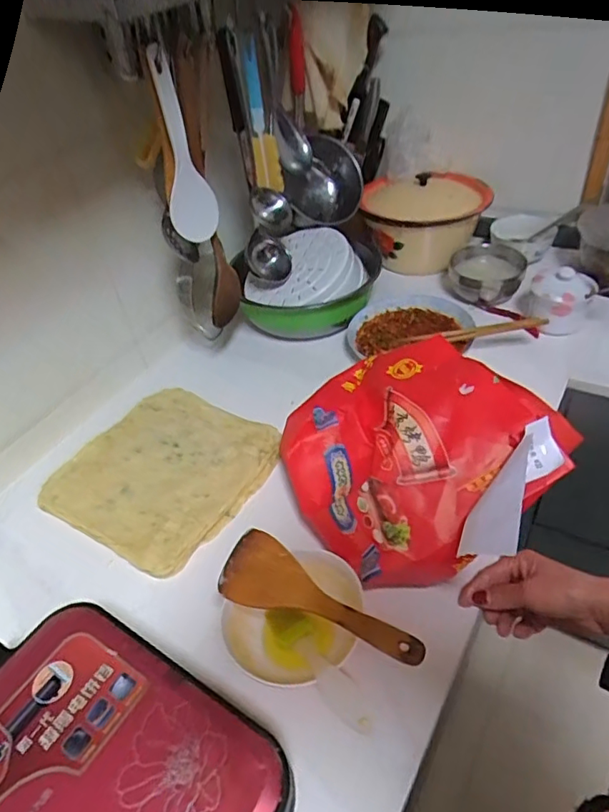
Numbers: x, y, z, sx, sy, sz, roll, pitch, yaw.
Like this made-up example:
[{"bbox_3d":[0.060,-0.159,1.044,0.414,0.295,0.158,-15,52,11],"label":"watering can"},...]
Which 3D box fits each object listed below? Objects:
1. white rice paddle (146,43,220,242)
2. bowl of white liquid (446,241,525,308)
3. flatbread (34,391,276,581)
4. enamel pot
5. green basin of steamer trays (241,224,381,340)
[{"bbox_3d":[-0.142,-0.312,0.657,0.064,0.218,0.014,-25,47,-27],"label":"white rice paddle"},{"bbox_3d":[0.325,-0.237,0.964,0.129,0.065,0.132,-4,43,4],"label":"bowl of white liquid"},{"bbox_3d":[-0.191,0.081,0.726,0.256,0.015,0.251,22,51,27],"label":"flatbread"},{"bbox_3d":[0.231,-0.360,1.050,0.230,0.165,0.215,-4,43,4],"label":"enamel pot"},{"bbox_3d":[0.013,-0.217,0.940,0.224,0.117,0.203,0,44,8],"label":"green basin of steamer trays"}]

